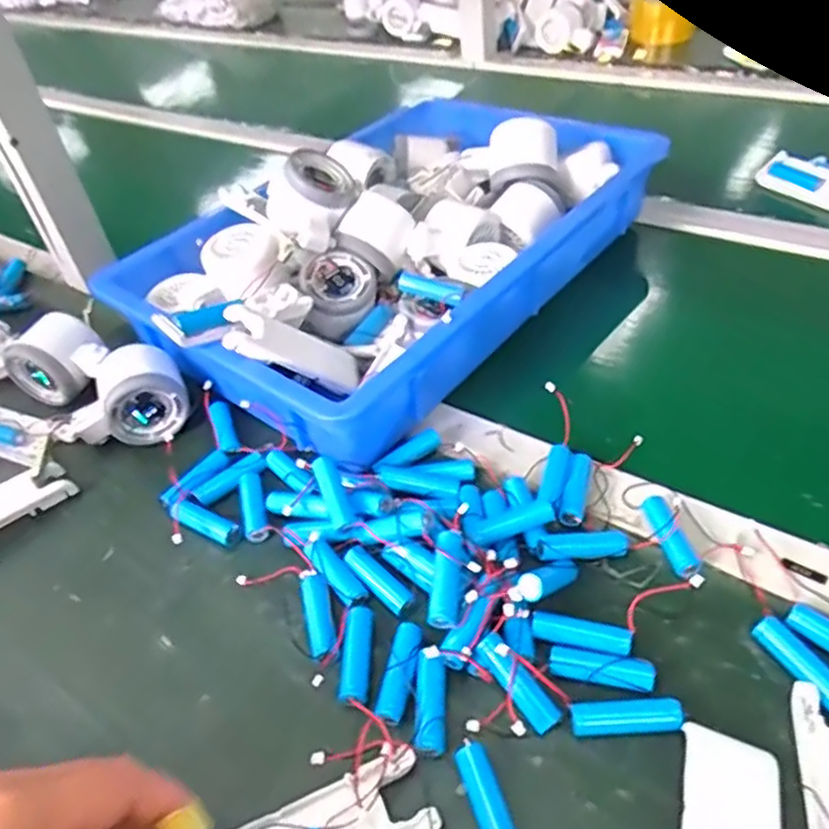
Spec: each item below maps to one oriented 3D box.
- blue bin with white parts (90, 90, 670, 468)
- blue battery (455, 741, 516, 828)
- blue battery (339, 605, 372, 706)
[{"bbox_3d":[-0.013,-0.154,0.584,0.281,0.104,0.435,26,55,31],"label":"blue bin with white parts"},{"bbox_3d":[0.034,0.175,0.307,0.015,0.012,0.050,-17,45,-7],"label":"blue battery"},{"bbox_3d":[-0.030,0.127,0.364,0.013,0.011,0.051,-2,45,8],"label":"blue battery"}]

